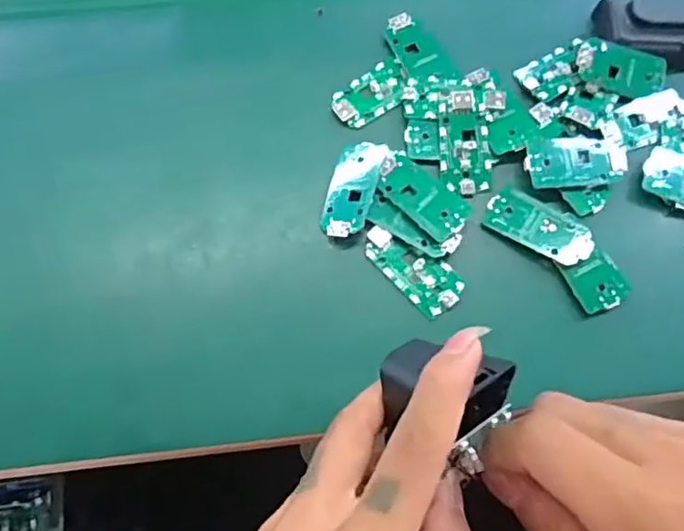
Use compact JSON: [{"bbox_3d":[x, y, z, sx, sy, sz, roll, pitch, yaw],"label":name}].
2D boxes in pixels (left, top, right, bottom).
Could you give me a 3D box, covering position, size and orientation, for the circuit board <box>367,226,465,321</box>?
[{"bbox_3d":[0.042,0.000,0.371,0.032,0.006,0.064,-40,74,-16],"label":"circuit board"}]

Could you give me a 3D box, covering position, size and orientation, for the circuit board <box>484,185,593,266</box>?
[{"bbox_3d":[0.120,-0.024,0.377,0.063,0.006,0.032,27,70,10],"label":"circuit board"}]

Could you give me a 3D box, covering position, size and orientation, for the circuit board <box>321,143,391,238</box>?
[{"bbox_3d":[0.006,-0.048,0.380,0.029,0.005,0.065,14,71,15],"label":"circuit board"}]

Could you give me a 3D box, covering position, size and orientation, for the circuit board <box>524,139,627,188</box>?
[{"bbox_3d":[0.148,-0.066,0.389,0.067,0.004,0.034,-9,68,-14],"label":"circuit board"}]

